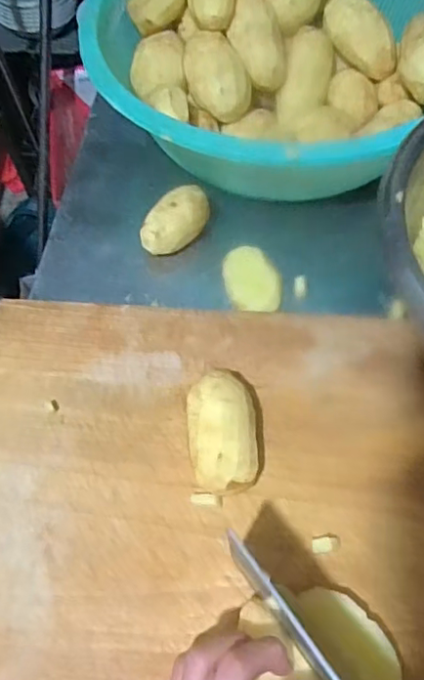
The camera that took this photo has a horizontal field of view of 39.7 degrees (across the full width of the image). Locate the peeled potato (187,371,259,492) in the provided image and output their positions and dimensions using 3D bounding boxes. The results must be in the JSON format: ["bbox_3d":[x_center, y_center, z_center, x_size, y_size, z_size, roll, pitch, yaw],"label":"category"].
[{"bbox_3d":[0.008,0.068,0.430,0.047,0.042,0.079,-5,61,0],"label":"peeled potato"}]

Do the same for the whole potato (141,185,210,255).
[{"bbox_3d":[-0.033,-0.107,0.543,0.040,0.037,0.069,35,68,20],"label":"whole potato"}]

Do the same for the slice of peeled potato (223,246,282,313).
[{"bbox_3d":[0.036,-0.056,0.537,0.046,0.015,0.069,-15,61,-5],"label":"slice of peeled potato"}]

